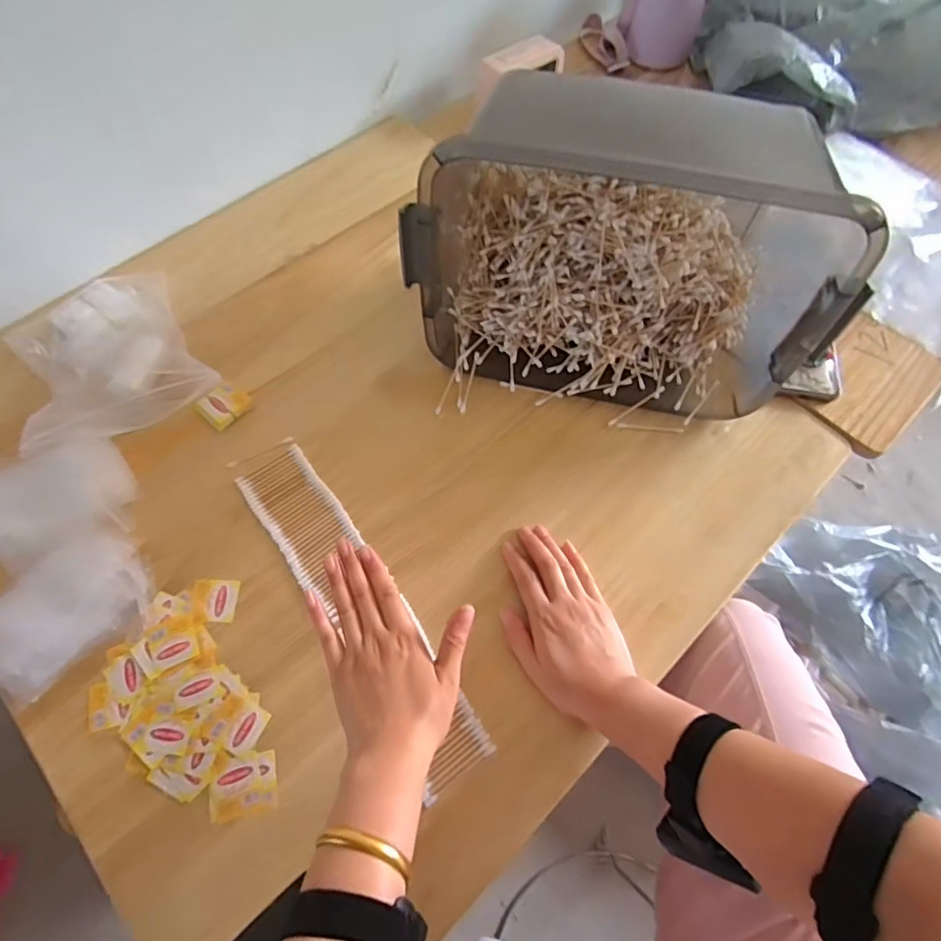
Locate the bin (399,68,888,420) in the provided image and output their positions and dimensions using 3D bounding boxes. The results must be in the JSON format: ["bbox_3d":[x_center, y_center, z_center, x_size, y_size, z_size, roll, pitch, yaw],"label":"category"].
[{"bbox_3d":[0.152,-0.213,0.534,0.419,0.225,0.212,12,66,2],"label":"bin"}]

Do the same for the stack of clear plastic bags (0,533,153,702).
[{"bbox_3d":[-0.371,0.126,0.484,0.144,0.015,0.112,-34,73,-14],"label":"stack of clear plastic bags"}]

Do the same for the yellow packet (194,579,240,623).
[{"bbox_3d":[-0.240,0.122,0.499,0.040,0.004,0.039,1,64,1],"label":"yellow packet"}]

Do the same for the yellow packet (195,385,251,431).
[{"bbox_3d":[-0.266,-0.071,0.575,0.041,0.010,0.048,35,69,16],"label":"yellow packet"}]

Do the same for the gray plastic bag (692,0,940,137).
[{"bbox_3d":[0.588,-0.668,0.798,0.435,0.130,0.335,4,64,2],"label":"gray plastic bag"}]

